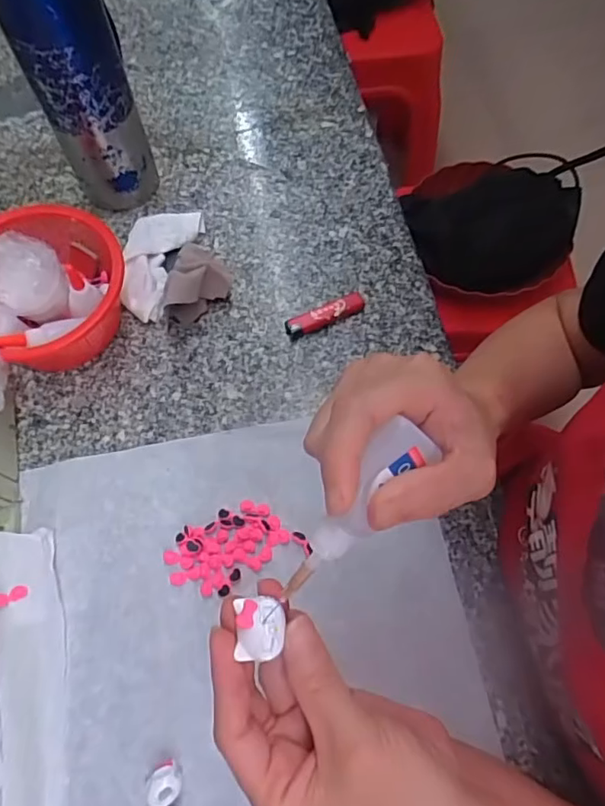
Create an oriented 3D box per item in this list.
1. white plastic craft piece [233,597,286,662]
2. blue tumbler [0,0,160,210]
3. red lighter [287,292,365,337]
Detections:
[{"bbox_3d":[-0.018,0.095,0.236,0.019,0.007,0.024,0,67,1],"label":"white plastic craft piece"},{"bbox_3d":[-0.191,-0.285,0.464,0.079,0.272,0.066,-20,68,-8],"label":"blue tumbler"},{"bbox_3d":[0.022,-0.083,0.518,0.079,0.012,0.020,-24,68,-9],"label":"red lighter"}]

